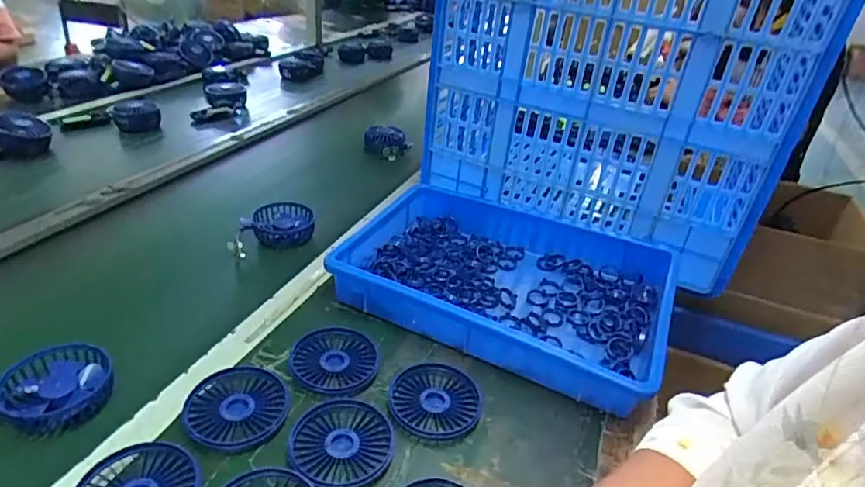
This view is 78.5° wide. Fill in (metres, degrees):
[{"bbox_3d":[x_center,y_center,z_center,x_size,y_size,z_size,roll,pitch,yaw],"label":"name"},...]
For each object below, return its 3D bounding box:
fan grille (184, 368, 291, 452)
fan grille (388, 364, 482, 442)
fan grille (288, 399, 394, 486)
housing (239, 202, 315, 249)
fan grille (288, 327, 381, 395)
[{"bbox_3d":[-0.175,0.145,0.474,0.085,0.009,0.085,4,32,-3],"label":"fan grille"},{"bbox_3d":[0.002,0.152,0.508,0.084,0.013,0.084,4,32,-3],"label":"fan grille"},{"bbox_3d":[-0.079,0.173,0.456,0.084,0.013,0.085,4,32,-3],"label":"fan grille"},{"bbox_3d":[-0.225,-0.028,0.772,0.099,0.030,0.080,-4,33,-16],"label":"housing"},{"bbox_3d":[-0.097,0.118,0.534,0.086,0.012,0.081,4,32,-3],"label":"fan grille"}]

